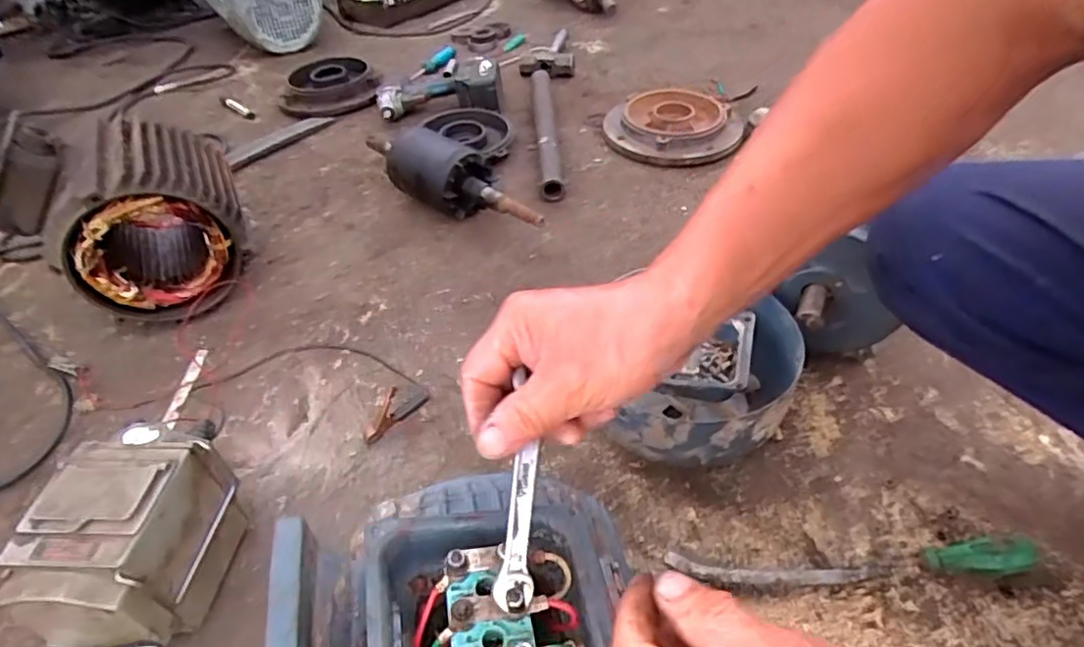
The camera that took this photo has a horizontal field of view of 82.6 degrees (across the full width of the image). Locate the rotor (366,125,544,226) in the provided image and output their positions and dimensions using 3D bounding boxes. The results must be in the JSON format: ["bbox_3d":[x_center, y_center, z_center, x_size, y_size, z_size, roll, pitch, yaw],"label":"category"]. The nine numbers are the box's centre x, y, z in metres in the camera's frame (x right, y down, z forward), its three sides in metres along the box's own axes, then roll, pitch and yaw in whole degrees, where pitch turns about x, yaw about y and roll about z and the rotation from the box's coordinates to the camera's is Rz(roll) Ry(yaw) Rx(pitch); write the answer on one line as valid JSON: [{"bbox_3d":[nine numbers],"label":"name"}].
[{"bbox_3d":[-0.154,-0.228,0.973,0.379,0.106,0.095,29,53,30],"label":"rotor"}]

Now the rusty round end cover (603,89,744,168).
[{"bbox_3d":[0.229,-0.347,1.093,0.213,0.054,0.210,-2,44,2],"label":"rusty round end cover"}]

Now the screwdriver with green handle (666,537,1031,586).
[{"bbox_3d":[0.266,0.206,0.536,0.301,0.029,0.036,-3,44,1],"label":"screwdriver with green handle"}]

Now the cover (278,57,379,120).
[{"bbox_3d":[-0.452,-0.503,1.311,0.207,0.057,0.180,-14,44,-9],"label":"cover"}]

